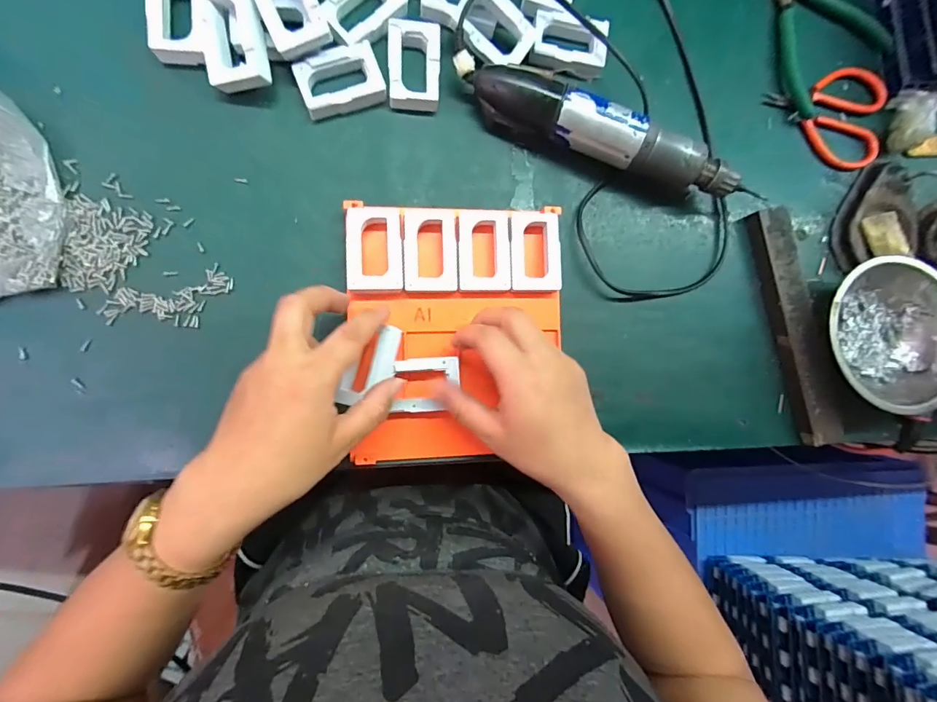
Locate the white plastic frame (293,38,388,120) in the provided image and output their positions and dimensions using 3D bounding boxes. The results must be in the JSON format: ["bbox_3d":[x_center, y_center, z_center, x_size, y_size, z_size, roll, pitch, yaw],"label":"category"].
[{"bbox_3d":[-0.096,-0.201,0.324,0.059,0.017,0.041,-22,91,-8],"label":"white plastic frame"}]

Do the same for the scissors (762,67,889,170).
[{"bbox_3d":[0.324,-0.215,0.388,0.112,0.011,0.090,10,87,-8],"label":"scissors"}]

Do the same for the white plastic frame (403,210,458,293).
[{"bbox_3d":[-0.028,-0.074,0.319,0.039,0.004,0.059,0,89,-9],"label":"white plastic frame"}]

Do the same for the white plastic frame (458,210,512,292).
[{"bbox_3d":[0.013,-0.076,0.323,0.040,0.004,0.061,0,88,-8],"label":"white plastic frame"}]

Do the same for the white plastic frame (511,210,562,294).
[{"bbox_3d":[0.052,-0.076,0.330,0.039,0.004,0.061,0,88,-8],"label":"white plastic frame"}]

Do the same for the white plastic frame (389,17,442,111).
[{"bbox_3d":[-0.041,-0.219,0.332,0.039,0.017,0.062,-1,88,-8],"label":"white plastic frame"}]

